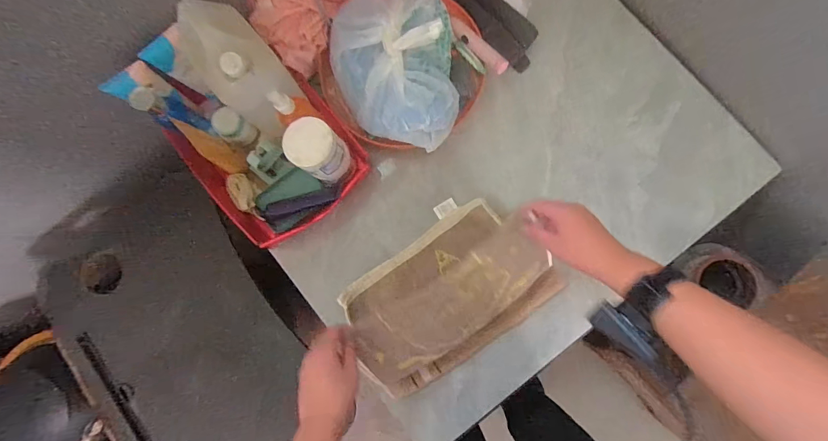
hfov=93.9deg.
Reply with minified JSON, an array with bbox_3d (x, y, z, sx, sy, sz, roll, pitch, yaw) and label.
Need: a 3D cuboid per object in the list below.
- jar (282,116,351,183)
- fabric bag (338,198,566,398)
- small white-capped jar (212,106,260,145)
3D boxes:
[{"bbox_3d":[-0.152,-0.110,0.629,0.083,0.124,0.077,30,88,6],"label":"jar"},{"bbox_3d":[0.050,0.116,0.605,0.306,0.165,0.223,-39,83,0],"label":"fabric bag"},{"bbox_3d":[-0.324,-0.169,0.705,0.064,0.058,0.052,39,89,7],"label":"small white-capped jar"}]

